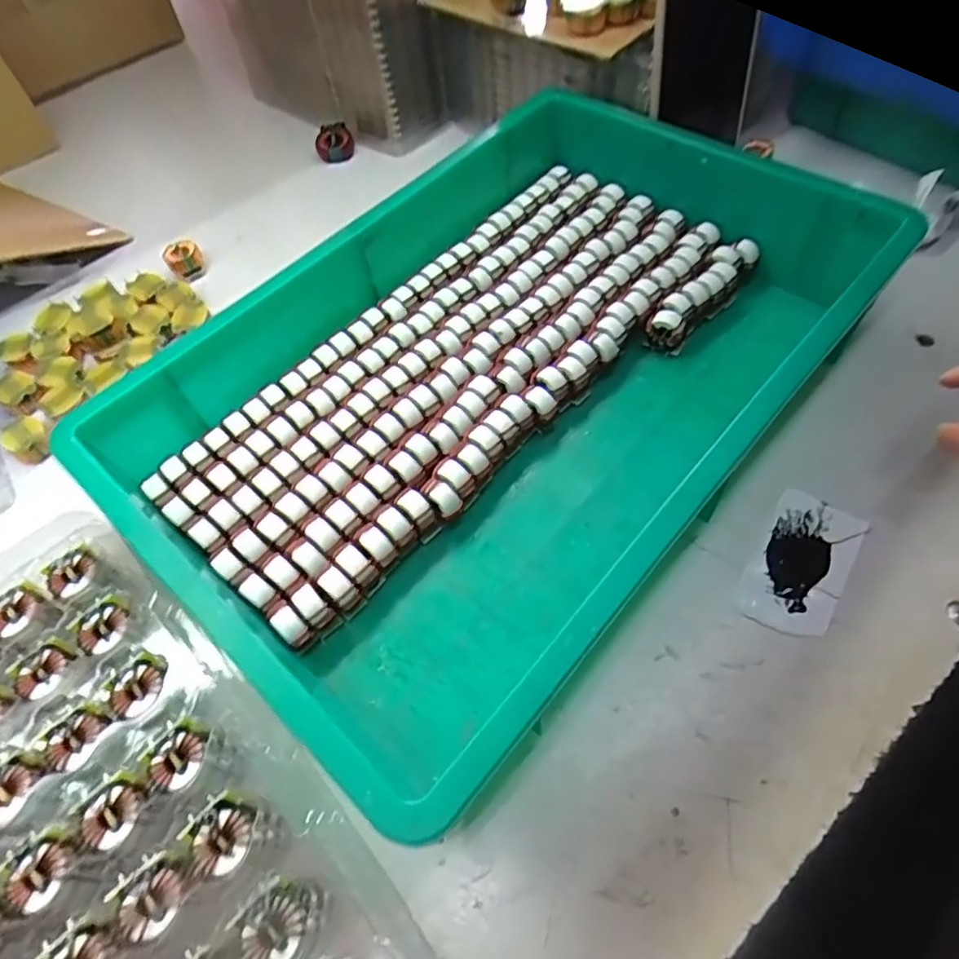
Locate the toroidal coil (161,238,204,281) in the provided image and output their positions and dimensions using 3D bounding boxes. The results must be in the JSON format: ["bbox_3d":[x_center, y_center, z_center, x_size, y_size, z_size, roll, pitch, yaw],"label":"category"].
[{"bbox_3d":[-0.243,-0.181,0.504,0.029,0.027,0.023,-30,62,-14],"label":"toroidal coil"}]

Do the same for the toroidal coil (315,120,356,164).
[{"bbox_3d":[-0.138,-0.320,0.582,0.035,0.021,0.032,-2,59,3],"label":"toroidal coil"}]

